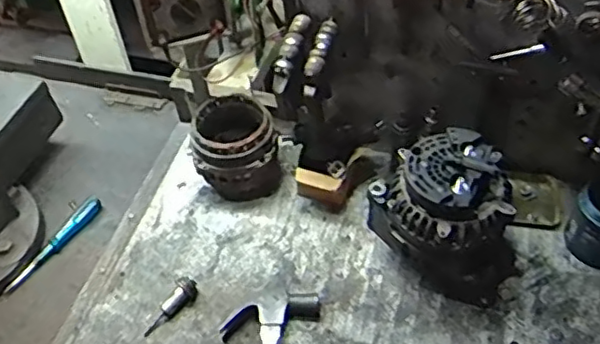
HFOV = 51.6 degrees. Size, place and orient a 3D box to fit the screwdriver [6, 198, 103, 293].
[{"bbox_3d":[-0.389,0.114,0.989,0.025,0.019,0.198,22,53,20],"label":"screwdriver"}]

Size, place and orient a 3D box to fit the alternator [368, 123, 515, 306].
[{"bbox_3d":[0.204,0.057,0.826,0.184,0.196,0.151,33,58,28],"label":"alternator"}]

